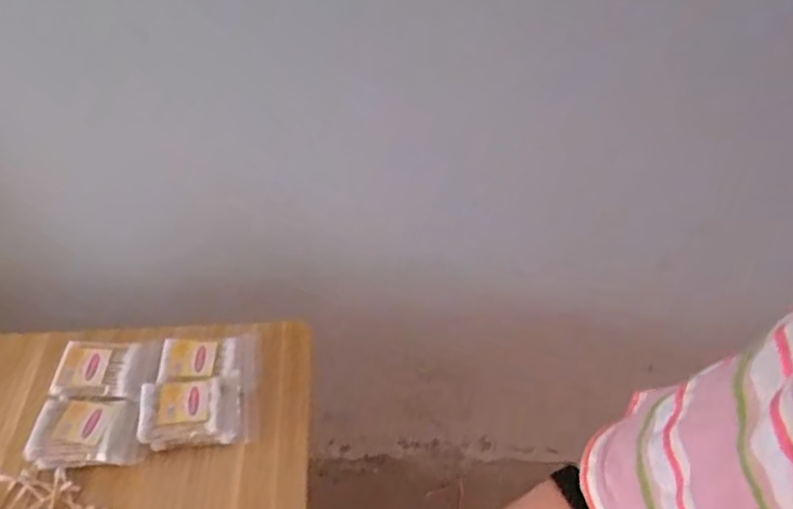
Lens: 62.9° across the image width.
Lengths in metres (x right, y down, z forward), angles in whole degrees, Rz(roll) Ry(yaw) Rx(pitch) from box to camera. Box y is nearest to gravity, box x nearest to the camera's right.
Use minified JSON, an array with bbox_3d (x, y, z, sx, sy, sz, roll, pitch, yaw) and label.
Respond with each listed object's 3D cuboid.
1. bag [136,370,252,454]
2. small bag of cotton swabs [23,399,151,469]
[{"bbox_3d":[-0.176,0.142,0.579,0.097,0.036,0.057,-4,47,-6],"label":"bag"},{"bbox_3d":[-0.260,0.151,0.552,0.091,0.024,0.057,1,47,-2],"label":"small bag of cotton swabs"}]

